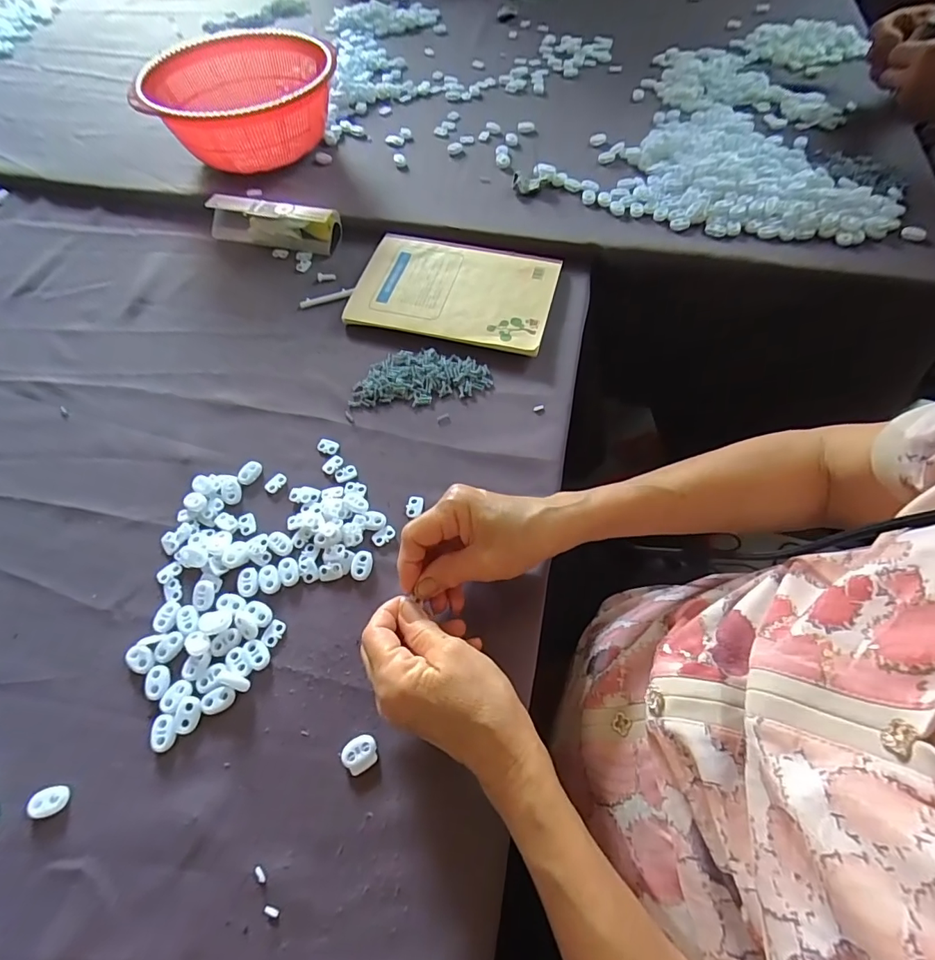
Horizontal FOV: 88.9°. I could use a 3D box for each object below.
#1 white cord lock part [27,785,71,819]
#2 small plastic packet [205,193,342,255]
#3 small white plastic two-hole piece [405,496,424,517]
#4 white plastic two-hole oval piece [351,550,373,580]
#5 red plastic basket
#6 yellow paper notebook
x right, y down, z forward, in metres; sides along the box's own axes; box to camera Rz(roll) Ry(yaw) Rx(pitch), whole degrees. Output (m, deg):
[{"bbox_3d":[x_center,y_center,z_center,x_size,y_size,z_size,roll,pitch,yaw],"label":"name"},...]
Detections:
[{"bbox_3d":[-0.265,0.203,0.300,0.023,0.006,0.016,-10,61,-3],"label":"white cord lock part"},{"bbox_3d":[-0.228,-0.302,0.559,0.151,0.035,0.039,11,62,9],"label":"small plastic packet"},{"bbox_3d":[-0.044,0.022,0.393,0.014,0.004,0.017,4,61,5],"label":"small white plastic two-hole piece"},{"bbox_3d":[-0.082,0.066,0.372,0.015,0.004,0.023,9,62,7],"label":"white plastic two-hole oval piece"},{"bbox_3d":[-0.279,-0.470,0.606,0.221,0.102,0.242,-8,61,-2],"label":"red plastic basket"},{"bbox_3d":[-0.015,-0.205,0.508,0.207,0.012,0.143,12,62,9],"label":"yellow paper notebook"}]

